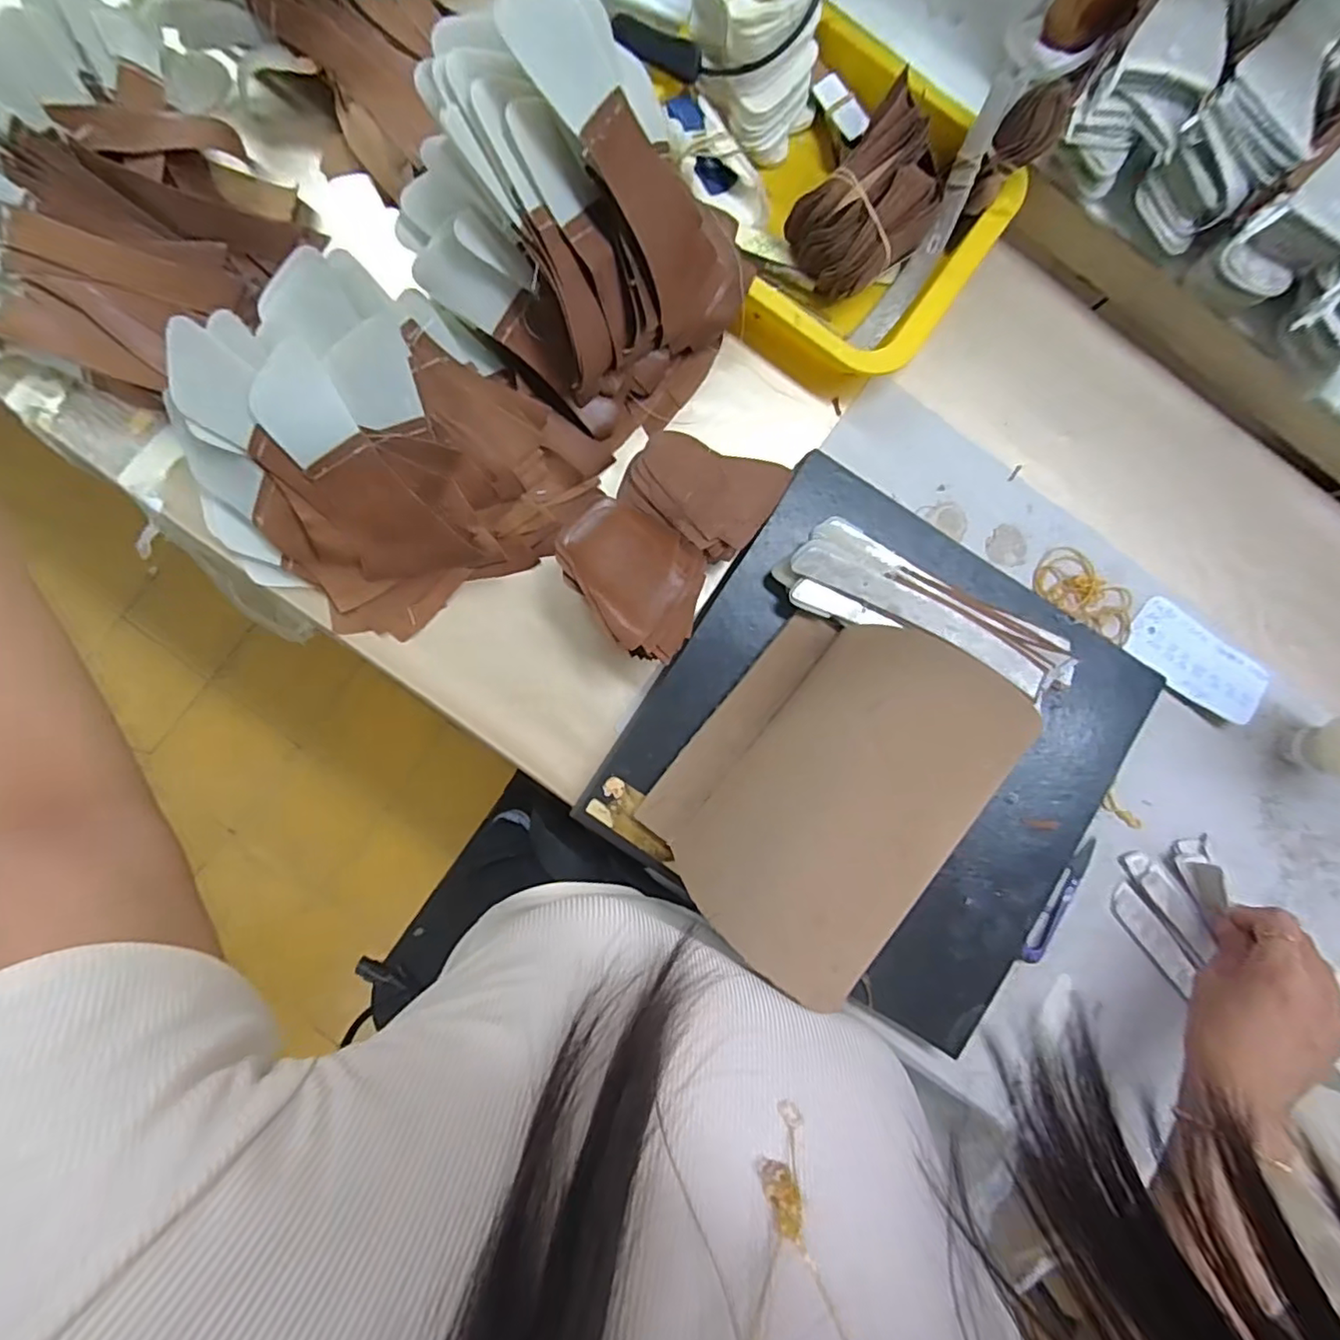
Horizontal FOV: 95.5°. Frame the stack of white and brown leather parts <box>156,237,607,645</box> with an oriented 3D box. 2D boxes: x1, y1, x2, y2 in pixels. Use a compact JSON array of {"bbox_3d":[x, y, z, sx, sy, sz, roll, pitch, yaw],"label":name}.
[{"bbox_3d":[-0.185,-0.135,0.389,0.232,0.097,0.190,-38,91,-3],"label":"stack of white and brown leather parts"}]

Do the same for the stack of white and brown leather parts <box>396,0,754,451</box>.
[{"bbox_3d":[-0.054,-0.266,0.368,0.198,0.155,0.174,23,88,-2],"label":"stack of white and brown leather parts"}]

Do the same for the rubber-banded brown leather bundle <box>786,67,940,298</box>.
[{"bbox_3d":[0.135,-0.308,0.404,0.077,0.059,0.094,45,87,-1],"label":"rubber-banded brown leather bundle"}]

